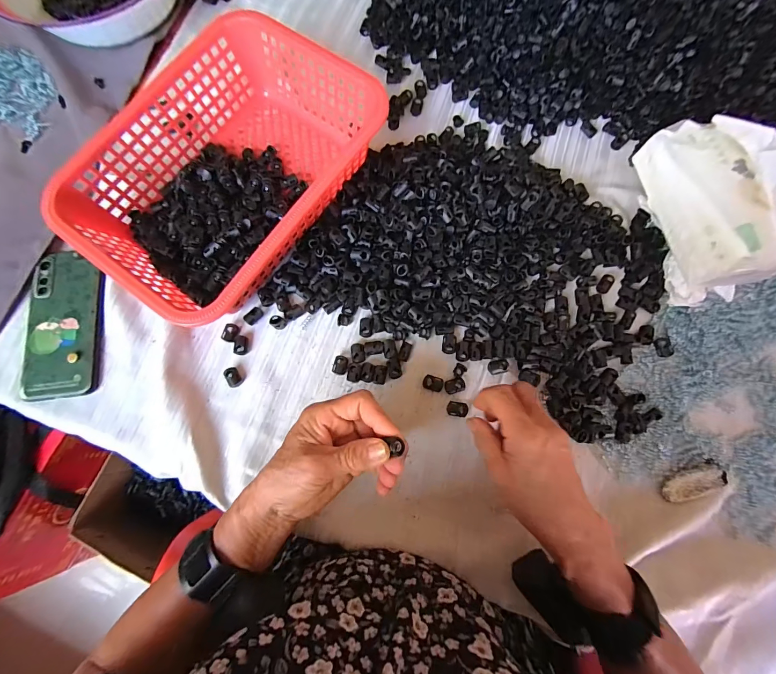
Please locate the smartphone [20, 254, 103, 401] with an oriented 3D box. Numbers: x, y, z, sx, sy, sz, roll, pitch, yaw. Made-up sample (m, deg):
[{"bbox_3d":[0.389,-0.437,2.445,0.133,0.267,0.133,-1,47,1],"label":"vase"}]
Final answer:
[{"bbox_3d":[-0.347,-0.016,0.385,0.071,0.011,0.157,-6,77,0],"label":"smartphone"}]

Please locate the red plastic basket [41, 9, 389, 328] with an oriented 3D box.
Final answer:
[{"bbox_3d":[-0.162,-0.171,0.383,0.212,0.075,0.295,35,81,8],"label":"red plastic basket"}]

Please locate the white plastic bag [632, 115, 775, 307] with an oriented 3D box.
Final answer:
[{"bbox_3d":[0.327,-0.133,0.369,0.075,0.097,0.178,-8,77,0],"label":"white plastic bag"}]

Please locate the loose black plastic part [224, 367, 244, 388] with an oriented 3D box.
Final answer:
[{"bbox_3d":[-0.162,0.042,0.382,0.014,0.009,0.021,-33,79,-6],"label":"loose black plastic part"}]

